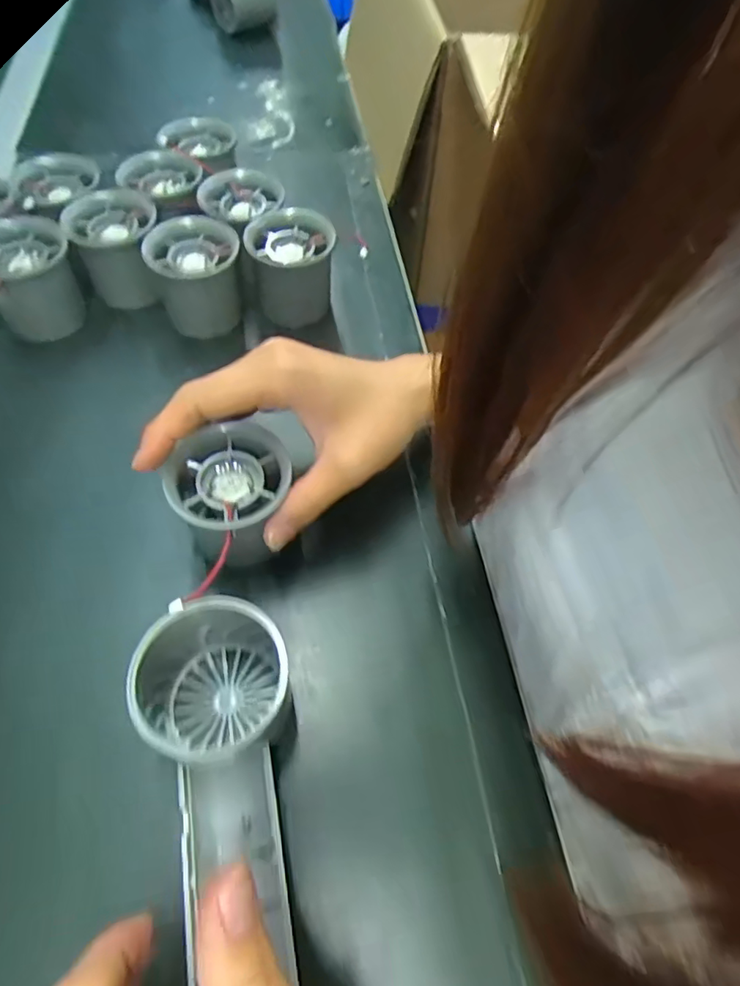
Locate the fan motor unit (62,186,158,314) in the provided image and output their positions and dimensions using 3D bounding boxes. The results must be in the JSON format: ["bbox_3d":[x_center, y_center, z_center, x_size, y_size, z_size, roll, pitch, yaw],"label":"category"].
[{"bbox_3d":[-0.161,-0.156,0.368,0.054,0.050,0.061,-11,60,-9],"label":"fan motor unit"}]

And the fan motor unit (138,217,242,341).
[{"bbox_3d":[-0.108,-0.131,0.360,0.052,0.054,0.059,-7,59,-7],"label":"fan motor unit"}]

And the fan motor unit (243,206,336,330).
[{"bbox_3d":[-0.051,-0.143,0.371,0.051,0.055,0.052,2,58,-1],"label":"fan motor unit"}]

